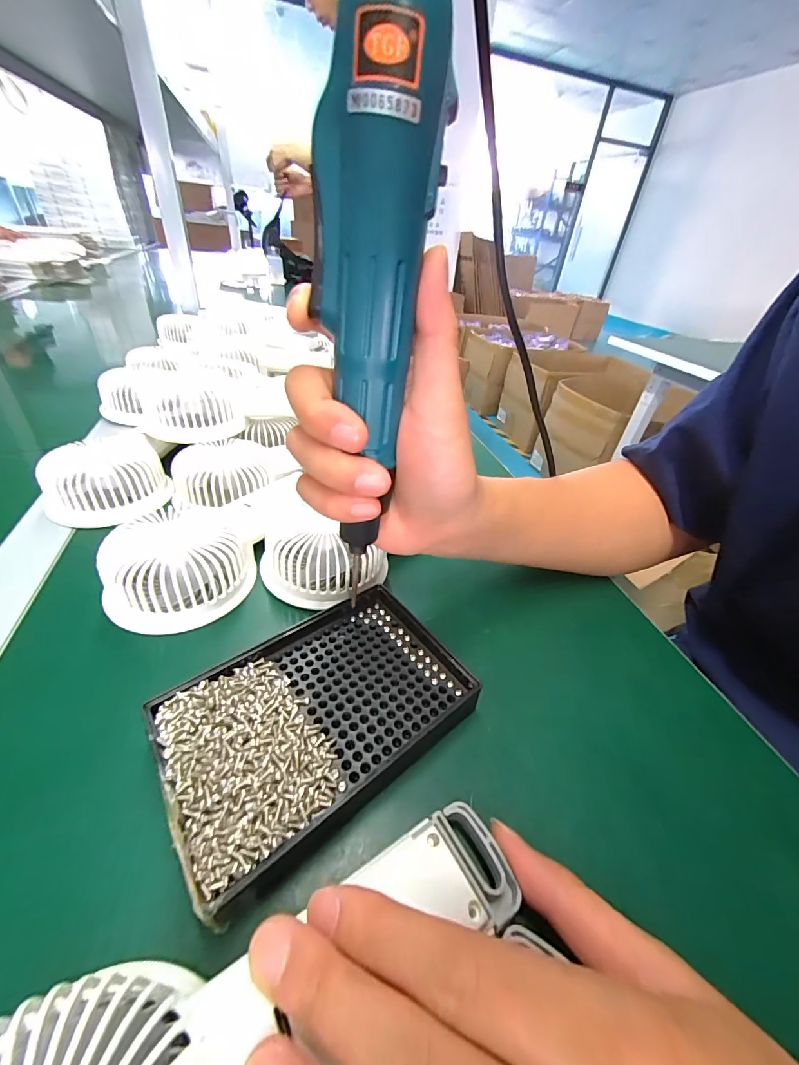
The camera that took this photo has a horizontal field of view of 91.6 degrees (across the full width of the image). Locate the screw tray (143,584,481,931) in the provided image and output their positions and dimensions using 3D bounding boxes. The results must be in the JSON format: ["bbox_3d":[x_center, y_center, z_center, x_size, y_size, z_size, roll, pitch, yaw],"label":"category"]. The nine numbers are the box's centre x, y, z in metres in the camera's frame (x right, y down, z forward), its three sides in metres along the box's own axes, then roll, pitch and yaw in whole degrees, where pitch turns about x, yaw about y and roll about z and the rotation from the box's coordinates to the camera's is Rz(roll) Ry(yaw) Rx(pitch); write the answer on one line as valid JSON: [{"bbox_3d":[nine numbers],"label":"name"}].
[{"bbox_3d":[-0.038,0.087,0.194,0.138,0.024,0.090,-24,47,-34],"label":"screw tray"}]

